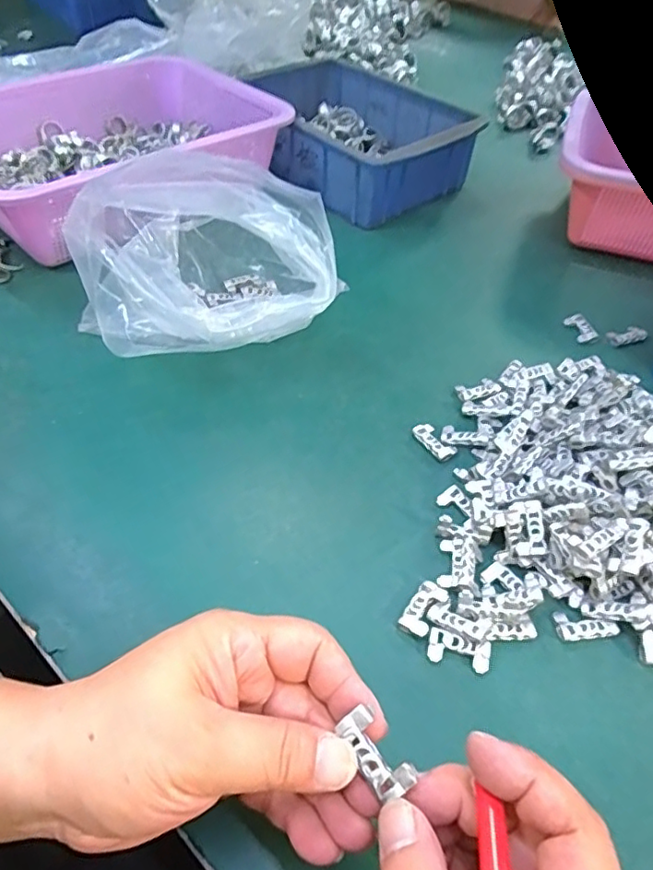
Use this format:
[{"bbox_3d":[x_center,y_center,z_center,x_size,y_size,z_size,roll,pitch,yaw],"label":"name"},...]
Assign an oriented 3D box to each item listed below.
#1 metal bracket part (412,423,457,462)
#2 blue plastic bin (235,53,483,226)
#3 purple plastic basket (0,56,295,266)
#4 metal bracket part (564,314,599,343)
[{"bbox_3d":[0.071,0.005,0.383,0.016,0.006,0.030,-27,55,-24],"label":"metal bracket part"},{"bbox_3d":[0.020,-0.331,0.634,0.172,0.068,0.254,-33,58,-28],"label":"blue plastic bin"},{"bbox_3d":[-0.210,-0.276,0.556,0.298,0.081,0.245,-34,59,-28],"label":"purple plastic basket"},{"bbox_3d":[0.208,-0.088,0.474,0.018,0.006,0.030,-9,50,-11],"label":"metal bracket part"}]

